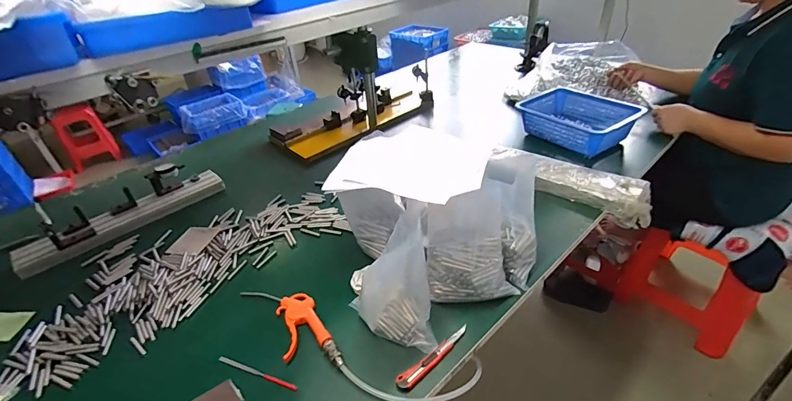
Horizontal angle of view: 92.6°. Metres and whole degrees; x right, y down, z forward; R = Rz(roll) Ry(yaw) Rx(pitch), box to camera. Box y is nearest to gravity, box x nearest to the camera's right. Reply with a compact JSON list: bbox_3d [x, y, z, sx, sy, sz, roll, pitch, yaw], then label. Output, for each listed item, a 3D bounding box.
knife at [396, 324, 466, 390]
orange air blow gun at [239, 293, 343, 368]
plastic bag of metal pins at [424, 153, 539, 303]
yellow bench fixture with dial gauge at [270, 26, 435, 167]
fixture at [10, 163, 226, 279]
[{"bbox_3d":[0.066,0.257,0.619,0.151,0.018,0.025,-27,44,-27],"label":"knife"},{"bbox_3d":[-0.176,0.233,0.685,0.097,0.027,0.231,-28,41,-25],"label":"orange air blow gun"},{"bbox_3d":[0.170,0.069,0.676,0.218,0.235,0.116,-12,37,-6],"label":"plastic bag of metal pins"},{"bbox_3d":[-0.157,-0.423,1.344,0.270,0.344,0.597,25,48,36],"label":"yellow bench fixture with dial gauge"},{"bbox_3d":[-0.722,0.016,1.003,0.485,0.086,0.115,-34,44,-31],"label":"fixture"}]

